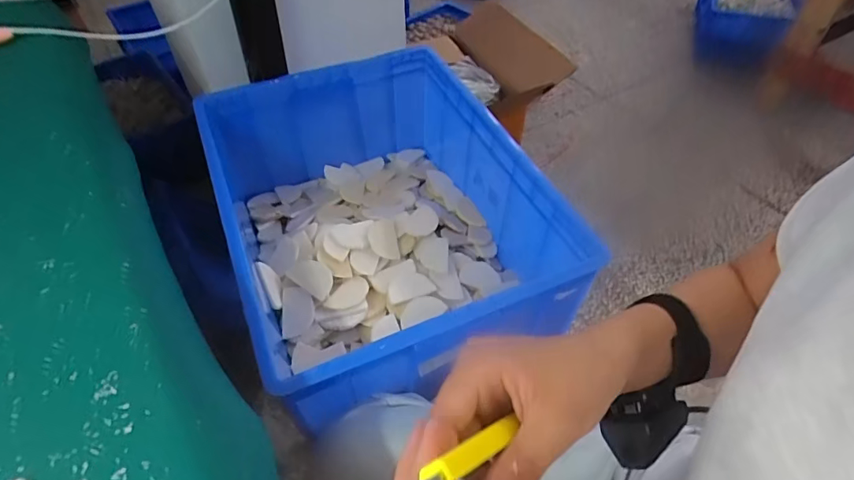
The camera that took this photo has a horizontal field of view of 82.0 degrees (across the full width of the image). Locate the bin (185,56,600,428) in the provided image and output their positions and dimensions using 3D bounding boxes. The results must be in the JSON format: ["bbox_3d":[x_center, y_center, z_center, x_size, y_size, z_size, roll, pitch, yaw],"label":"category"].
[{"bbox_3d":[-0.069,-0.045,0.708,0.391,0.209,0.510,-21,52,-17],"label":"bin"}]

